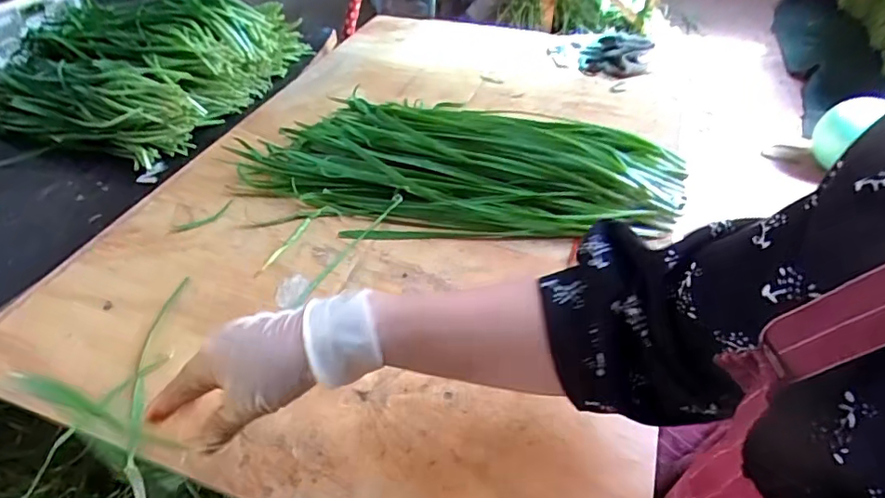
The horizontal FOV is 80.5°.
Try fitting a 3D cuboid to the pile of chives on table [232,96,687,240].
[{"bbox_3d":[0.010,-0.107,0.628,0.521,0.051,0.254,10,43,12],"label":"pile of chives on table"}]

